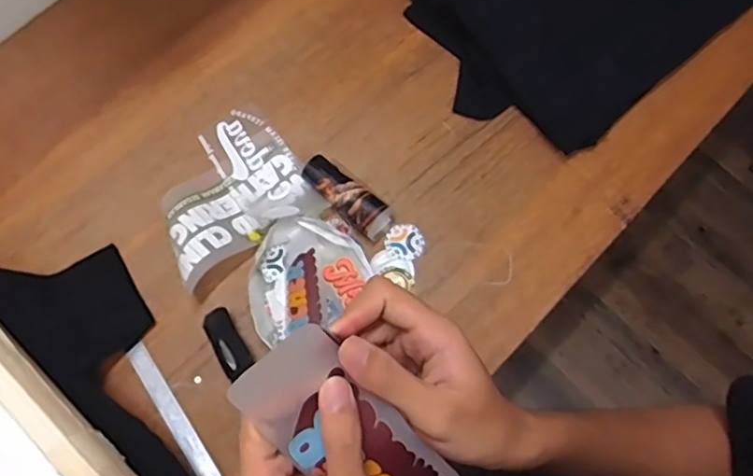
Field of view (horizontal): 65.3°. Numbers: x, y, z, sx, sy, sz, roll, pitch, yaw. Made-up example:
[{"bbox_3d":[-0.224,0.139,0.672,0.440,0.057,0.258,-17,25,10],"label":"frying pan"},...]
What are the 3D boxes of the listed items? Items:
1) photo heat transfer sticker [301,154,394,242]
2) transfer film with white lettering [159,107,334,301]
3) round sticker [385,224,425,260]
[{"bbox_3d":[-0.041,-0.062,0.839,0.145,0.052,0.055,41,78,10],"label":"photo heat transfer sticker"},{"bbox_3d":[-0.217,-0.073,0.835,0.220,0.062,0.214,-33,77,-10],"label":"transfer film with white lettering"},{"bbox_3d":[0.041,0.006,0.840,0.056,0.004,0.049,11,74,2],"label":"round sticker"}]

